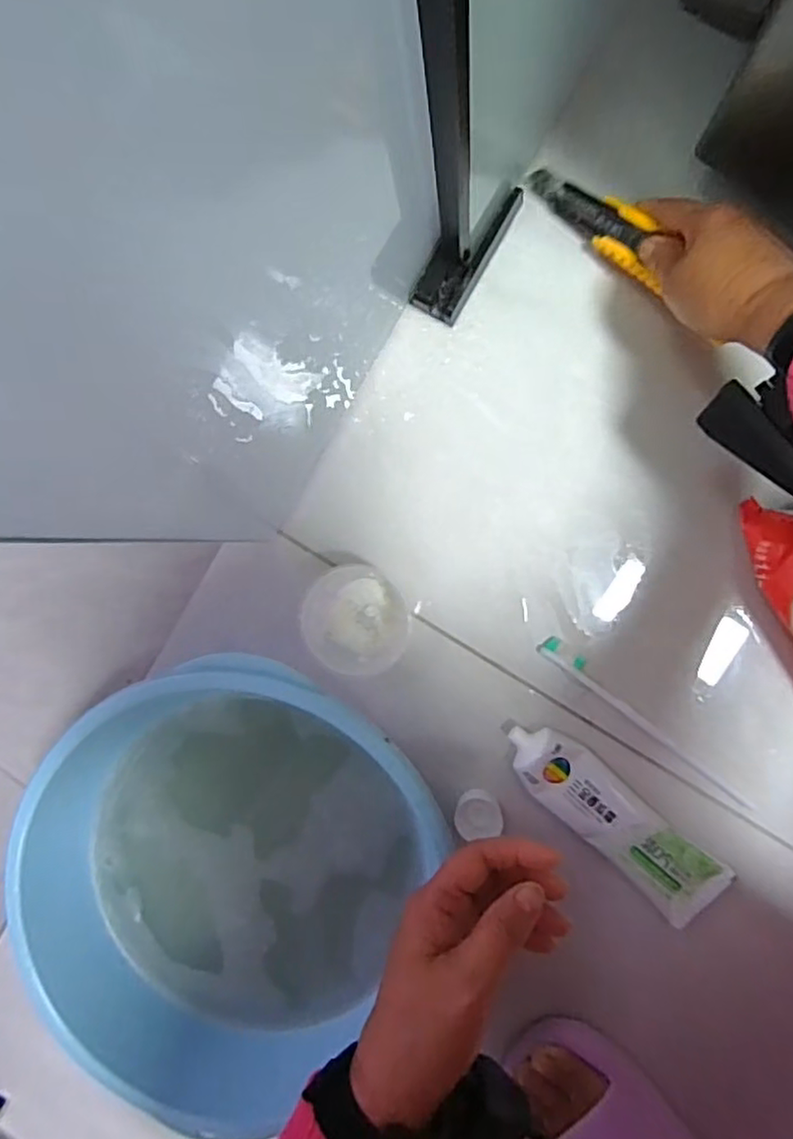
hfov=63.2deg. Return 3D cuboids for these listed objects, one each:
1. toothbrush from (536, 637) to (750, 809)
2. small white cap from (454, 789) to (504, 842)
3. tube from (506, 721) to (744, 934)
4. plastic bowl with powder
[{"bbox_3d":[0.177,0.107,0.458,0.178,0.009,0.015,38,97,4],"label":"toothbrush"},{"bbox_3d":[0.059,0.178,0.470,0.033,0.020,0.028,-13,91,8],"label":"small white cap"},{"bbox_3d":[0.154,0.176,0.454,0.178,0.027,0.051,44,98,3],"label":"tube"},{"bbox_3d":[-0.026,0.034,0.460,0.070,0.054,0.077,-44,87,8],"label":"plastic bowl with powder"}]

